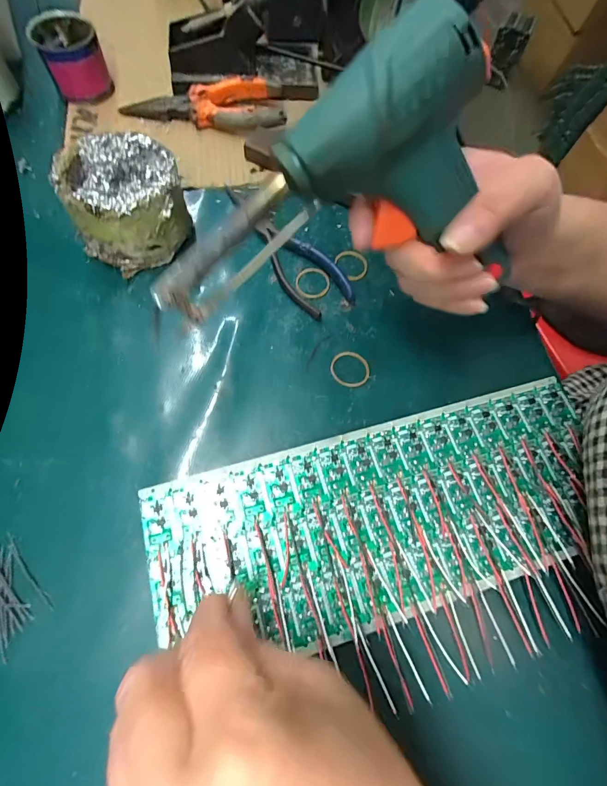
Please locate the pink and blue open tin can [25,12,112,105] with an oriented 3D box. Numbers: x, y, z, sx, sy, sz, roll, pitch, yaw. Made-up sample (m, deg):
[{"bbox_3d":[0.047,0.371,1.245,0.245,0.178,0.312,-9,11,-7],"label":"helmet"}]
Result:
[{"bbox_3d":[-0.215,-0.311,0.343,0.053,0.045,0.055,-27,73,-16],"label":"pink and blue open tin can"}]

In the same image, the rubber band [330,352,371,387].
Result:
[{"bbox_3d":[0.036,-0.019,0.281,0.030,0.004,0.029,6,67,-4],"label":"rubber band"}]

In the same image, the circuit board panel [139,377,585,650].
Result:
[{"bbox_3d":[0.055,0.074,0.238,0.294,0.007,0.112,-12,70,-9],"label":"circuit board panel"}]

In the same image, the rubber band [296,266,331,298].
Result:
[{"bbox_3d":[0.008,-0.093,0.310,0.028,0.004,0.031,15,67,0],"label":"rubber band"}]

